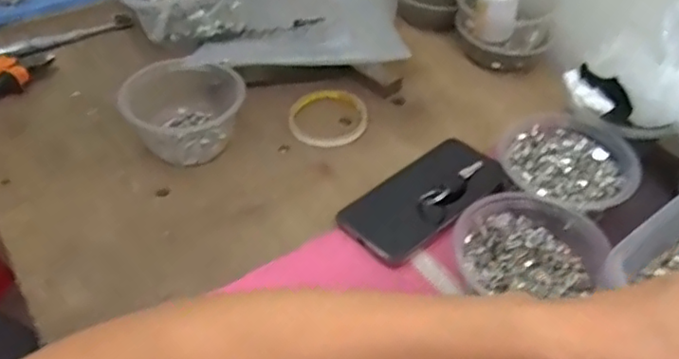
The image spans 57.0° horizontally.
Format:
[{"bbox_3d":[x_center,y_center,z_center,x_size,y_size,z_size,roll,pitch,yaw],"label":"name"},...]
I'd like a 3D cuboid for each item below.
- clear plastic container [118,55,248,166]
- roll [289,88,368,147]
[{"bbox_3d":[-0.153,-0.070,0.623,0.115,0.059,0.101,-11,46,-15],"label":"clear plastic container"},{"bbox_3d":[-0.012,-0.066,0.667,0.083,0.013,0.082,0,46,0],"label":"roll"}]

